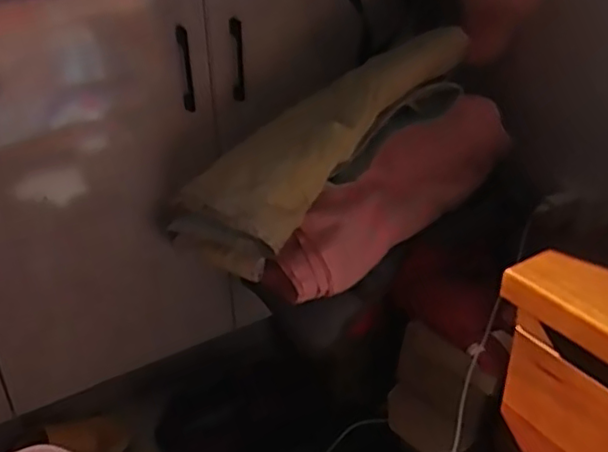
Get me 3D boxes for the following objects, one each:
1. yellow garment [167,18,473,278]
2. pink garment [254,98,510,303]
[{"bbox_3d":[0.025,-0.123,0.912,0.505,0.109,0.226,-39,42,-3],"label":"yellow garment"},{"bbox_3d":[0.125,-0.031,0.910,0.413,0.139,0.077,-36,44,-13],"label":"pink garment"}]

